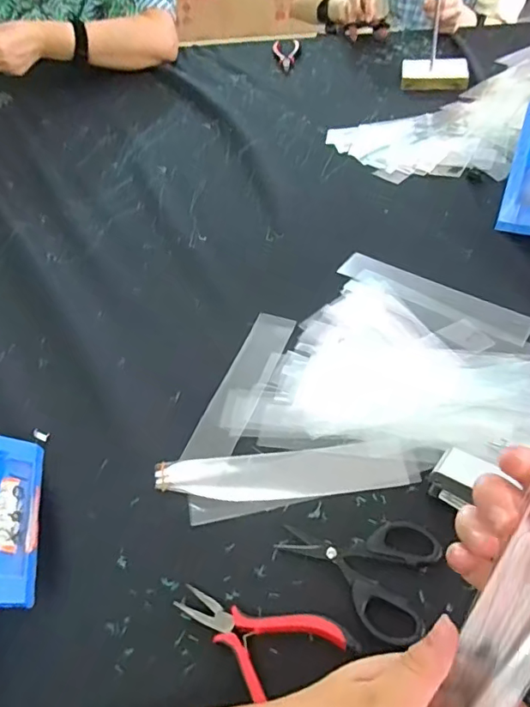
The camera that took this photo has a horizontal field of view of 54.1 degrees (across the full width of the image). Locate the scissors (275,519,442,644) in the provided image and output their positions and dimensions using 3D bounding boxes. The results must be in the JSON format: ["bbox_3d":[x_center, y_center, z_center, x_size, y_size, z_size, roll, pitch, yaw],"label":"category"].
[{"bbox_3d":[0.064,0.147,0.368,0.105,0.011,0.080,17,56,18],"label":"scissors"}]

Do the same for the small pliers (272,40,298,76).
[{"bbox_3d":[0.038,-0.533,0.932,0.044,0.015,0.106,-2,52,4],"label":"small pliers"}]

